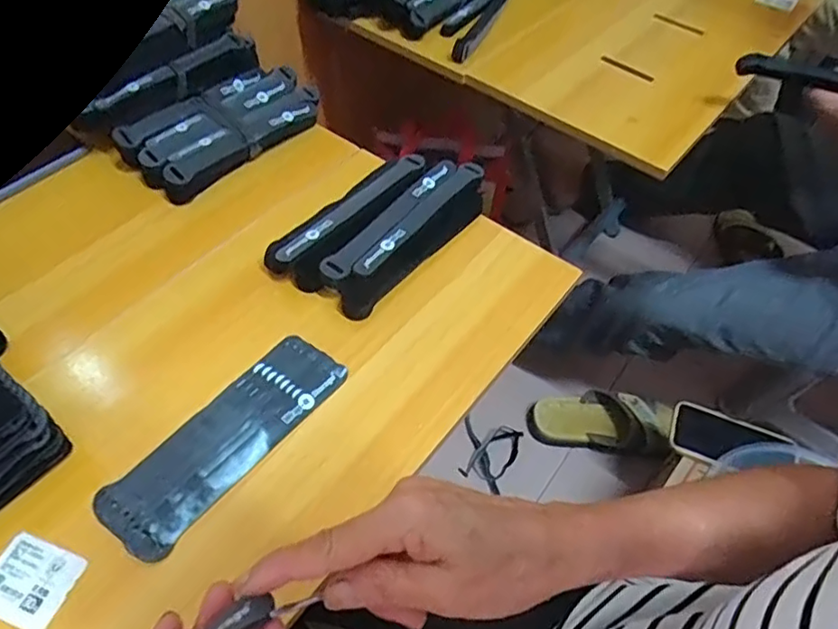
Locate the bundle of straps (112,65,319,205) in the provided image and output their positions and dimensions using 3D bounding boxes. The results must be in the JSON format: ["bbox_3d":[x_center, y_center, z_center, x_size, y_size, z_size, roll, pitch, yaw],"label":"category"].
[{"bbox_3d":[-0.220,-0.217,0.657,0.107,0.037,0.215,35,59,21],"label":"bundle of straps"}]

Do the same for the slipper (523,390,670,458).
[{"bbox_3d":[0.311,0.182,0.999,0.240,0.069,0.101,7,53,2],"label":"slipper"}]

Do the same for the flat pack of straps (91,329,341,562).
[{"bbox_3d":[-0.148,0.093,0.452,0.069,0.007,0.198,35,58,21],"label":"flat pack of straps"}]

